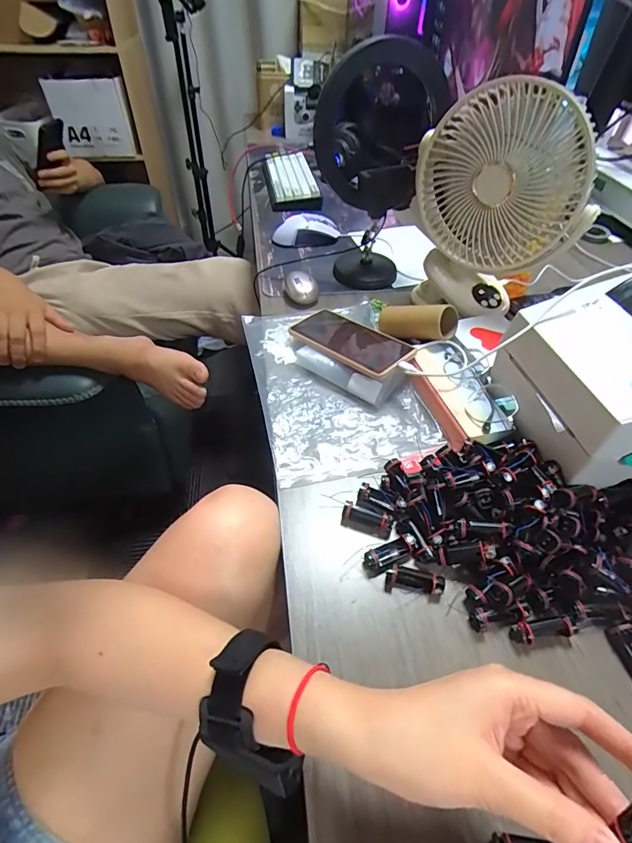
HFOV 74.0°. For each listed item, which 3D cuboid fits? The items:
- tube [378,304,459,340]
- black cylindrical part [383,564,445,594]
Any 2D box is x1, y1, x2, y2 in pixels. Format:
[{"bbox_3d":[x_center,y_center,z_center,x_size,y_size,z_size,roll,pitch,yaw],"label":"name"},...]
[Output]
[{"bbox_3d":[0.132,-0.135,0.558,0.103,0.041,0.036,10,47,28],"label":"tube"},{"bbox_3d":[0.086,0.137,0.363,0.048,0.015,0.017,5,49,3],"label":"black cylindrical part"}]

